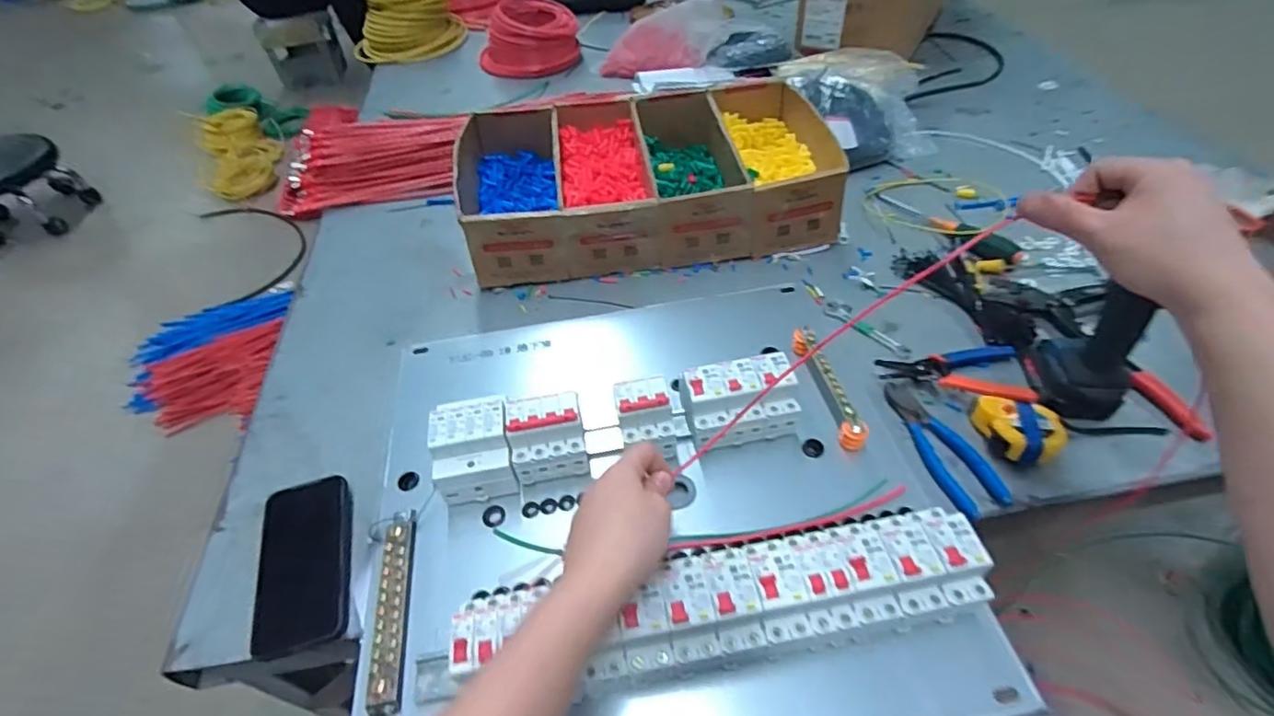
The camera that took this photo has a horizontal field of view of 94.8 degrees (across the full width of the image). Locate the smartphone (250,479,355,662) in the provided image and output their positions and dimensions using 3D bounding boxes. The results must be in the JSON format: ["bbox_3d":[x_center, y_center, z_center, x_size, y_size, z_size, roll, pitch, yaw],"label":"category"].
[{"bbox_3d":[-0.318,0.193,0.562,0.081,0.016,0.163,-16,48,-10],"label":"smartphone"}]

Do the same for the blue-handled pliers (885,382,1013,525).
[{"bbox_3d":[0.310,0.089,0.608,0.059,0.013,0.162,-14,47,-9],"label":"blue-handled pliers"}]

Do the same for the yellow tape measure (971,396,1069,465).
[{"bbox_3d":[0.392,0.076,0.601,0.079,0.037,0.071,9,48,13],"label":"yellow tape measure"}]

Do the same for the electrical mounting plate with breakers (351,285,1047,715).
[{"bbox_3d":[0.003,0.112,0.583,0.516,0.106,0.501,-9,47,-4],"label":"electrical mounting plate with breakers"}]

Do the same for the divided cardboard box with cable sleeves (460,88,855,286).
[{"bbox_3d":[0.012,-0.281,0.906,0.534,0.114,0.326,-8,47,-3],"label":"divided cardboard box with cable sleeves"}]

